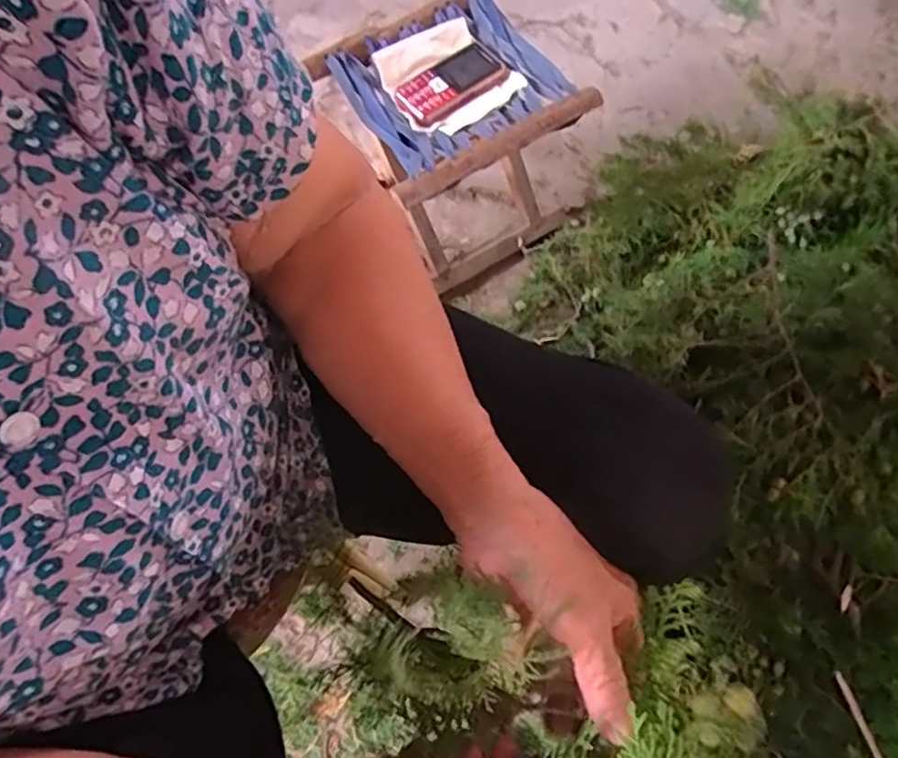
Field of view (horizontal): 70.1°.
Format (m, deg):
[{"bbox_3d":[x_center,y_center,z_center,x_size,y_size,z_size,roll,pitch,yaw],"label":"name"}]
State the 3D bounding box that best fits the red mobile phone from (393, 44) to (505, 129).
[{"bbox_3d":[0.004,-0.322,0.697,0.122,0.013,0.061,-38,72,-14],"label":"red mobile phone"}]

